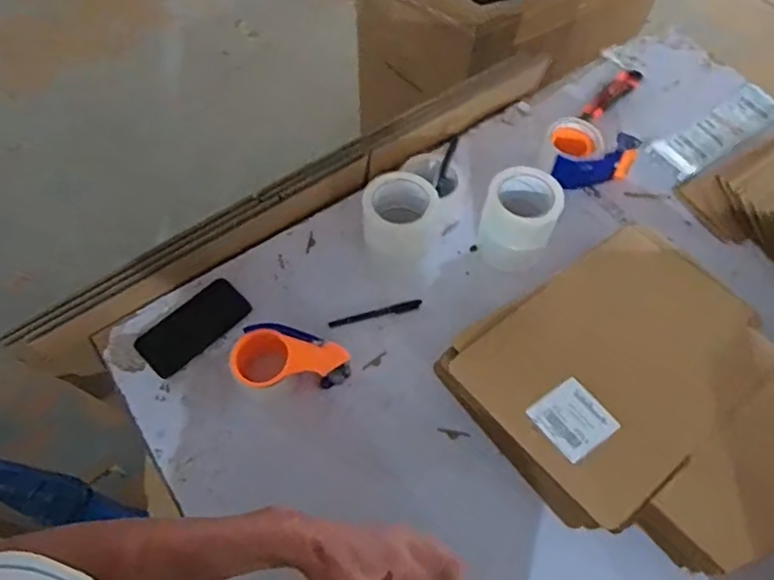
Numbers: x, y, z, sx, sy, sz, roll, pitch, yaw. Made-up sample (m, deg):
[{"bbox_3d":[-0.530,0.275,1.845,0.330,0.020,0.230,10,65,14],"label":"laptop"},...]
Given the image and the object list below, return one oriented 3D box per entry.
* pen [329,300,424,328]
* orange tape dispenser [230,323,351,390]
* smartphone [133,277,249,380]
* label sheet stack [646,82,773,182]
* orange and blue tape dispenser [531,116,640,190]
[{"bbox_3d":[-0.017,0.034,0.897,0.139,0.014,0.013,-13,61,-7],"label":"pen"},{"bbox_3d":[-0.127,0.092,0.812,0.158,0.063,0.084,-4,60,-2],"label":"orange tape dispenser"},{"bbox_3d":[-0.280,0.050,0.877,0.157,0.015,0.085,-39,67,-20],"label":"smartphone"},{"bbox_3d":[0.582,-0.281,1.064,0.287,0.019,0.083,-32,65,-16],"label":"label sheet stack"},{"bbox_3d":[0.327,-0.217,0.993,0.150,0.071,0.109,16,62,9],"label":"orange and blue tape dispenser"}]

